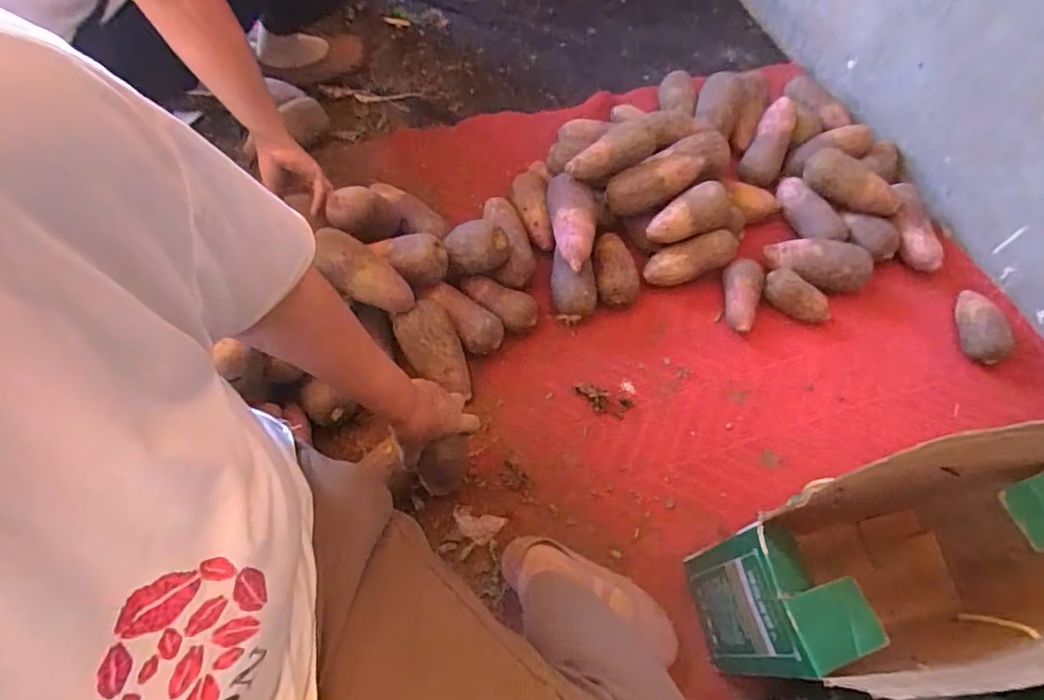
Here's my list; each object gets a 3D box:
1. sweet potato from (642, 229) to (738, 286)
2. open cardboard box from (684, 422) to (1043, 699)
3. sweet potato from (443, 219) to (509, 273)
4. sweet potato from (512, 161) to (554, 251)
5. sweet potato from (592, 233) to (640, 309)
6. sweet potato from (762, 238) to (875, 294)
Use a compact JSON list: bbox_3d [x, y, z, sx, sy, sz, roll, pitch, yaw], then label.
[{"bbox_3d":[0.282,-0.148,0.964,0.160,0.065,0.054,-21,64,9],"label":"sweet potato"},{"bbox_3d":[0.414,0.236,0.625,0.367,0.362,0.187,-13,64,-10],"label":"open cardboard box"},{"bbox_3d":[-0.070,-0.161,0.905,0.098,0.066,0.074,-1,62,-4],"label":"sweet potato"},{"bbox_3d":[0.021,-0.256,1.006,0.070,0.058,0.168,-9,80,-7],"label":"sweet potato"},{"bbox_3d":[0.154,-0.137,0.959,0.077,0.055,0.124,-2,62,-4],"label":"sweet potato"},{"bbox_3d":[0.496,-0.139,0.975,0.165,0.064,0.081,6,62,0],"label":"sweet potato"}]

